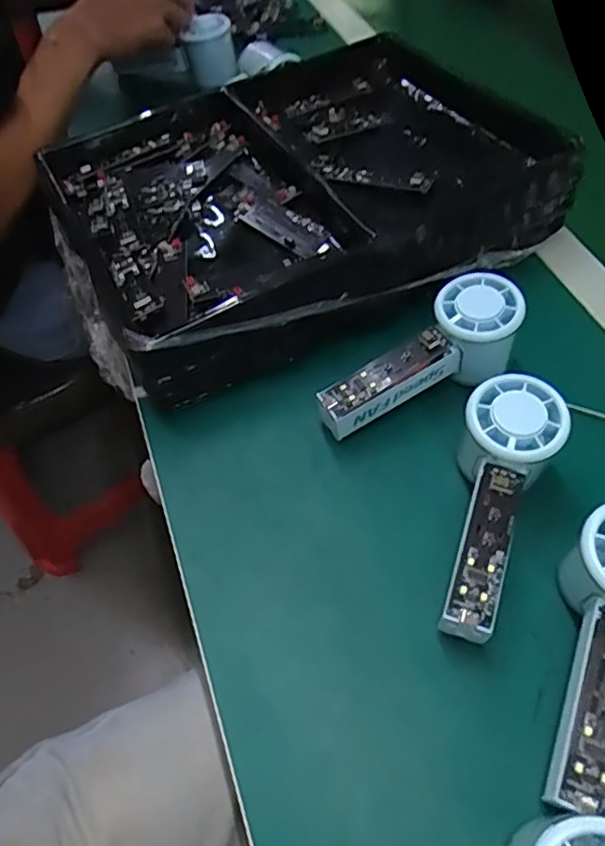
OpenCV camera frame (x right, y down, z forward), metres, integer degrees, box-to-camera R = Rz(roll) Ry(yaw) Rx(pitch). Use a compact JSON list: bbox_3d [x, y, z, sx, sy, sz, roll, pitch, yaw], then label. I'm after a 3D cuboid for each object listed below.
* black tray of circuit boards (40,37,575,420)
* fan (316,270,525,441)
[{"bbox_3d":[-0.002,-0.209,0.557,0.404,0.072,0.314,-26,57,-14],"label":"black tray of circuit boards"},{"bbox_3d":[0.083,-0.037,0.427,0.150,0.063,0.053,-34,59,-19],"label":"fan"}]

